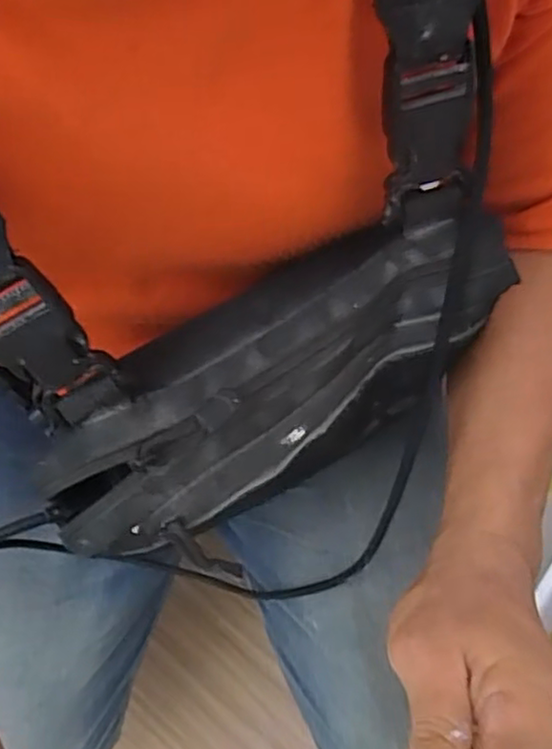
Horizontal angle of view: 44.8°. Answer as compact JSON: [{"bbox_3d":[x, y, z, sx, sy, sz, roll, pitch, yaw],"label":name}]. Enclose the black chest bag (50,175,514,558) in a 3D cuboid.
[{"bbox_3d":[-0.005,0.003,0.310,0.221,0.075,0.100,-30,115,-11],"label":"black chest bag"}]

